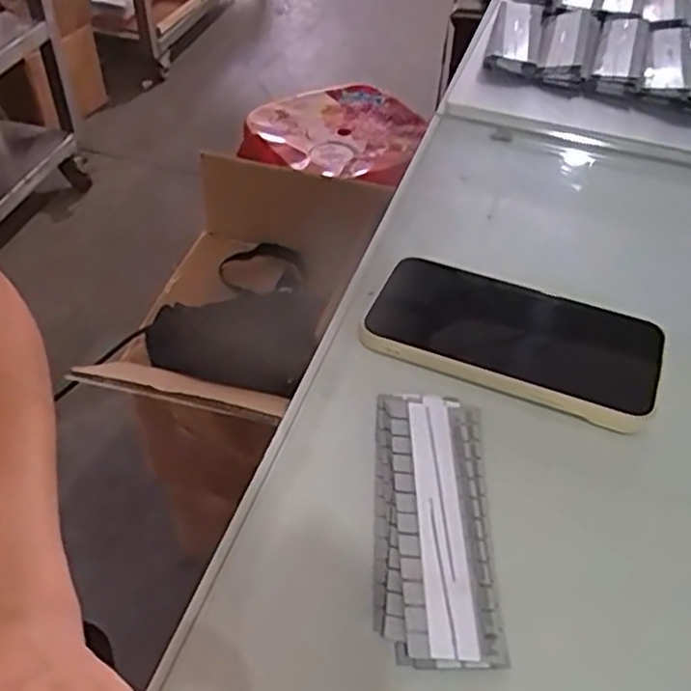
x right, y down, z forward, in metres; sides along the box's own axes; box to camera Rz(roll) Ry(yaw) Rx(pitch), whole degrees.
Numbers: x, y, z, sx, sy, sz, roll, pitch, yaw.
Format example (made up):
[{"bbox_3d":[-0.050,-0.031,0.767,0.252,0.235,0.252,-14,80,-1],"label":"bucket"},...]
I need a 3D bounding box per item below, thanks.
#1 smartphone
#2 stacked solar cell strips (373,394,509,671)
[{"bbox_3d":[0.093,-0.006,0.396,0.155,0.019,0.078,18,48,16],"label":"smartphone"},{"bbox_3d":[0.040,0.077,0.322,0.052,0.015,0.131,3,46,1],"label":"stacked solar cell strips"}]

